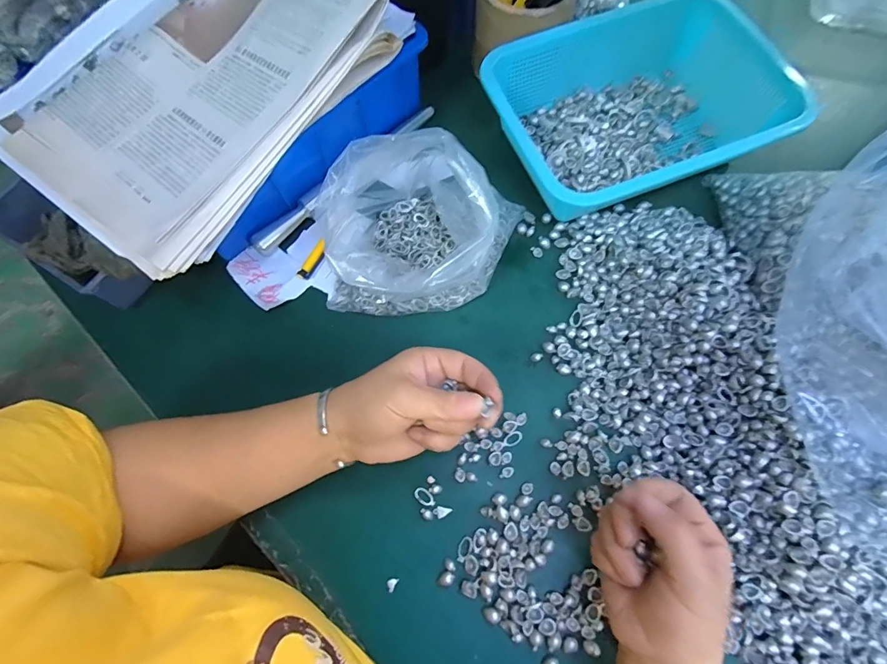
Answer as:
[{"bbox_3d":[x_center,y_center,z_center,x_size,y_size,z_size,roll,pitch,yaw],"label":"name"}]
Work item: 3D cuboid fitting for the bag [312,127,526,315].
[{"bbox_3d":[-0.020,-0.100,0.377,0.191,0.089,0.140,-12,69,-2],"label":"bag"}]

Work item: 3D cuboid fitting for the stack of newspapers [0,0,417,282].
[{"bbox_3d":[-0.216,-0.228,0.363,0.260,0.051,0.312,34,74,14],"label":"stack of newspapers"}]

